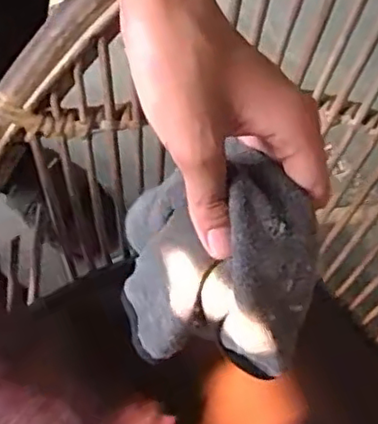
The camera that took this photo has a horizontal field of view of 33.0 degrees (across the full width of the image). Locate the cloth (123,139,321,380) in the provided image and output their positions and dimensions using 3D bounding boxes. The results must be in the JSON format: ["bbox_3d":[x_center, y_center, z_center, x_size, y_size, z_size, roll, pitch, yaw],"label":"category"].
[{"bbox_3d":[0.014,0.027,0.350,0.103,0.125,0.095,3,68,-2],"label":"cloth"}]

